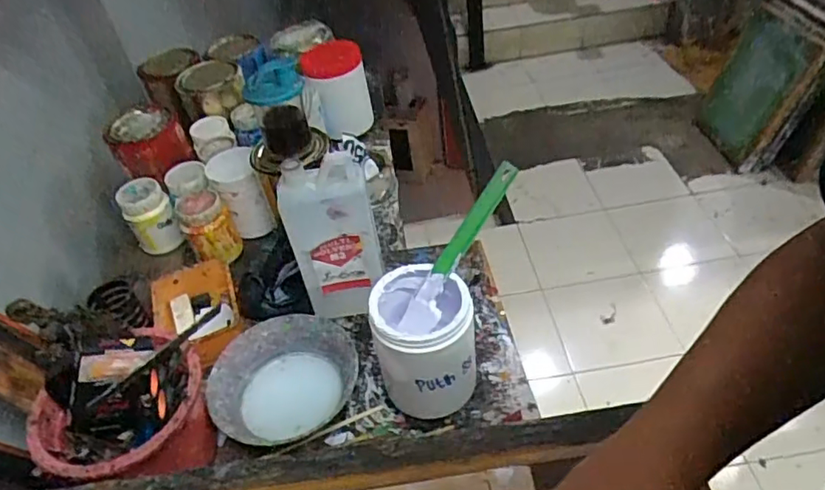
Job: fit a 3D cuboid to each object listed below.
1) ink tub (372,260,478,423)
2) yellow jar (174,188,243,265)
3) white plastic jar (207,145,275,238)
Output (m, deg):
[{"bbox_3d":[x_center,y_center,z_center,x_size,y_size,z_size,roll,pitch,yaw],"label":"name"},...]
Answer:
[{"bbox_3d":[0.012,0.103,0.614,0.094,0.149,0.097,-5,44,4],"label":"ink tub"},{"bbox_3d":[-0.289,-0.027,0.829,0.068,0.085,0.082,-25,46,-17],"label":"yellow jar"},{"bbox_3d":[-0.252,-0.076,0.858,0.065,0.126,0.068,-5,44,4],"label":"white plastic jar"}]

